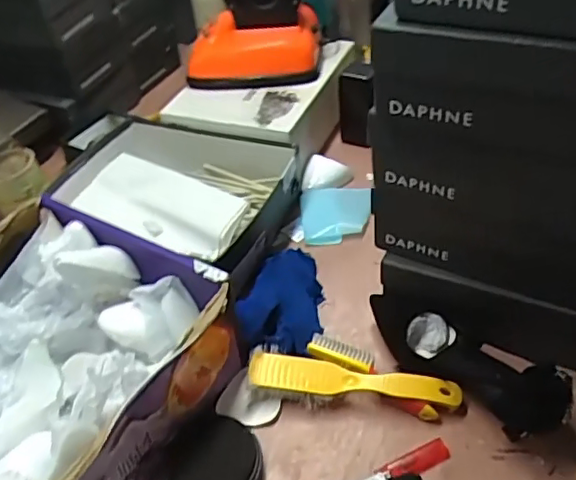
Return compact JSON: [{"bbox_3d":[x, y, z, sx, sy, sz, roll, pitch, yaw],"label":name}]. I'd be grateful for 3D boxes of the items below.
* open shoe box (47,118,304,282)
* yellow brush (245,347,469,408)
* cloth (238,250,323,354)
[{"bbox_3d":[-0.178,-0.087,0.894,0.384,0.090,0.213,18,49,23],"label":"open shoe box"},{"bbox_3d":[0.069,0.157,0.636,0.221,0.040,0.044,5,45,12],"label":"yellow brush"},{"bbox_3d":[-0.008,0.065,0.739,0.094,0.046,0.163,-2,44,5],"label":"cloth"}]

